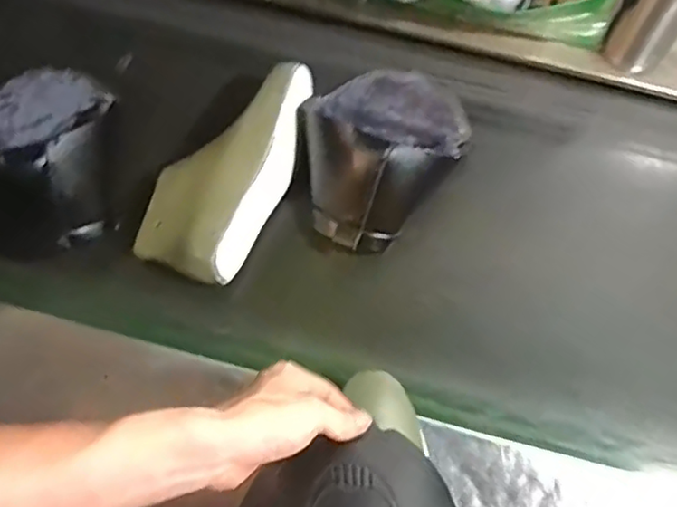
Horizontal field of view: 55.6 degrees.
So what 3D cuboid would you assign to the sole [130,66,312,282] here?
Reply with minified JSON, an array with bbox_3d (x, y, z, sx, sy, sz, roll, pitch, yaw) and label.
[{"bbox_3d":[-0.117,-0.095,0.714,0.117,0.105,0.262,24,67,7],"label":"sole"}]

